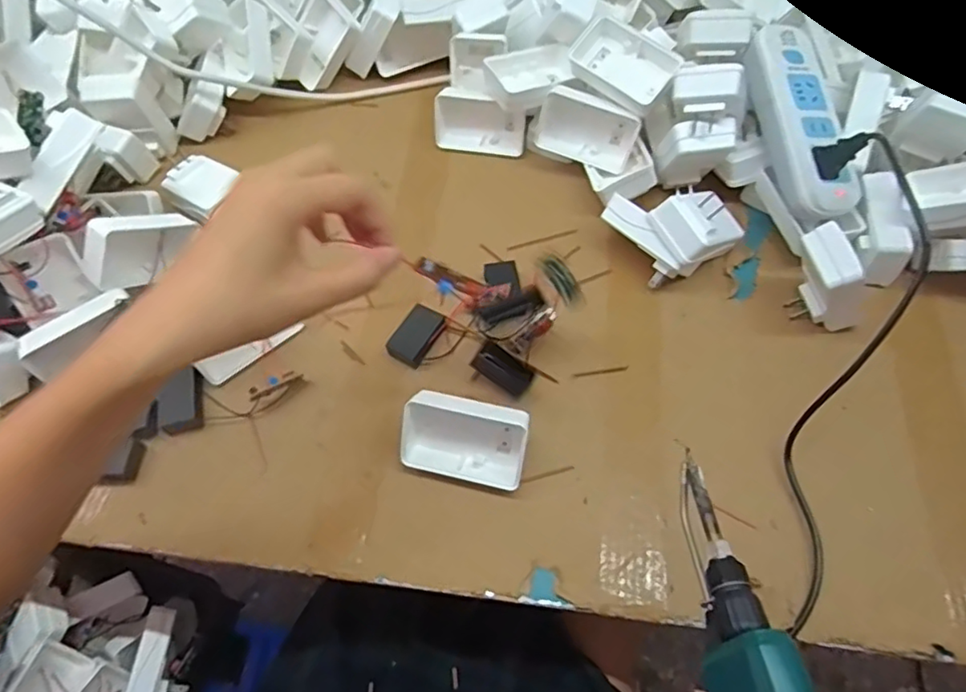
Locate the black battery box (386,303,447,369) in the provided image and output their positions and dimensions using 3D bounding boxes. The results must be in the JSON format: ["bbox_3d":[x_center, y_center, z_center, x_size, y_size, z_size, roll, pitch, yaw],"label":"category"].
[{"bbox_3d":[-0.056,-0.008,0.505,0.030,0.021,0.049,30,66,17],"label":"black battery box"}]

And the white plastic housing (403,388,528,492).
[{"bbox_3d":[-0.014,0.068,0.440,0.092,0.044,0.053,10,62,8],"label":"white plastic housing"}]

